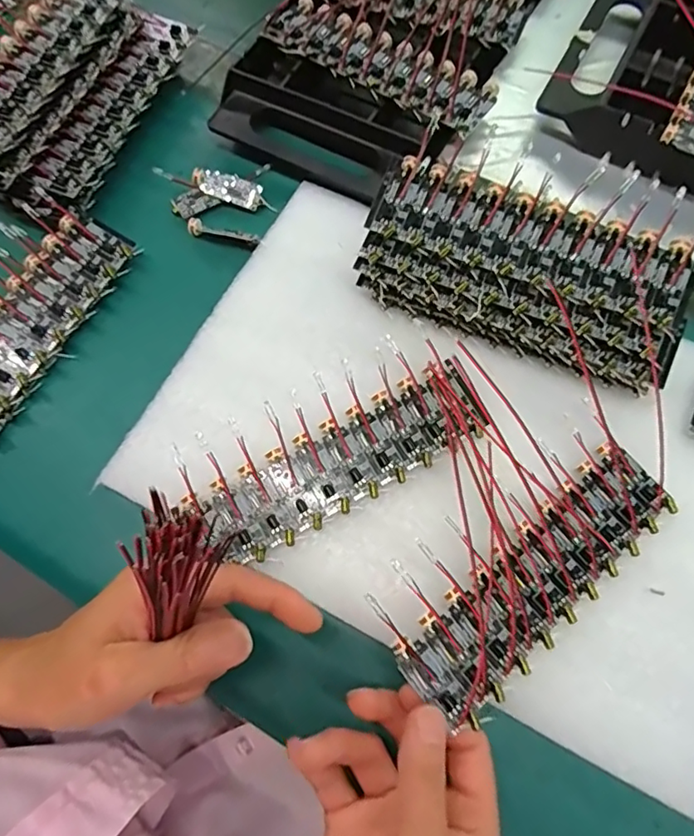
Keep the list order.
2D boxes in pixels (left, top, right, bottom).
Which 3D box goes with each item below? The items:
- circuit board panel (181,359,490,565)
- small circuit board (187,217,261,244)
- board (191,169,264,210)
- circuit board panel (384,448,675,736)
[{"bbox_3d":[-0.001,0.021,0.281,0.149,0.007,0.045,-29,75,-7],"label":"circuit board panel"},{"bbox_3d":[-0.077,-0.113,0.339,0.049,0.010,0.009,18,75,7],"label":"small circuit board"},{"bbox_3d":[-0.076,-0.145,0.349,0.045,0.004,0.016,18,96,-1],"label":"board"},{"bbox_3d":[0.091,0.072,0.253,0.152,0.006,0.044,-36,76,-18],"label":"circuit board panel"}]

